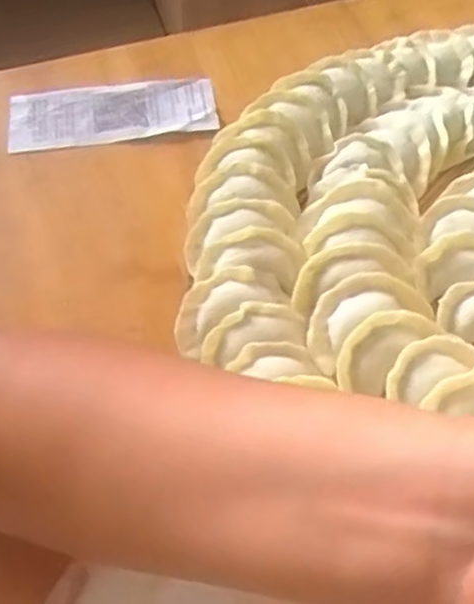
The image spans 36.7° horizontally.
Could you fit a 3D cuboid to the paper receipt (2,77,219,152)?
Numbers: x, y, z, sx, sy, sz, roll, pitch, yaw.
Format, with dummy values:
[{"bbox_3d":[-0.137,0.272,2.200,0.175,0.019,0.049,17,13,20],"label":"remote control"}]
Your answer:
[{"bbox_3d":[-0.085,-0.129,0.485,0.139,0.009,0.055,-9,55,-4],"label":"paper receipt"}]

